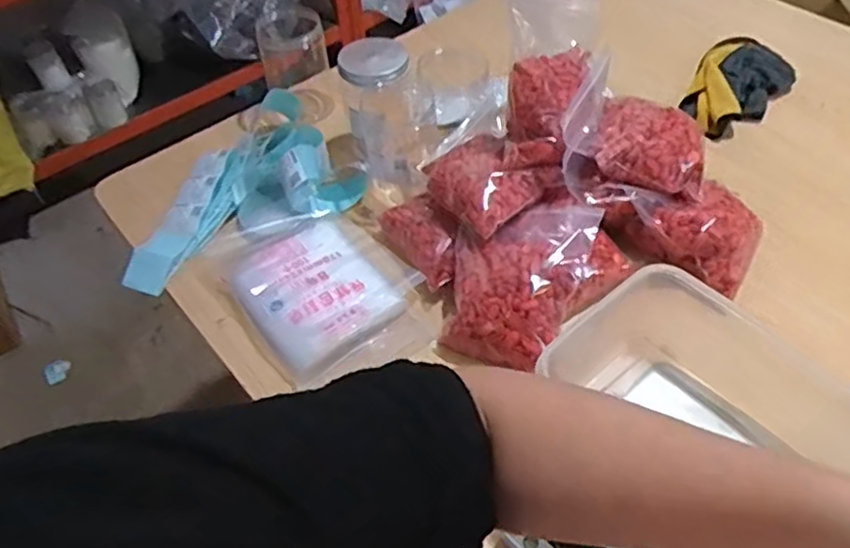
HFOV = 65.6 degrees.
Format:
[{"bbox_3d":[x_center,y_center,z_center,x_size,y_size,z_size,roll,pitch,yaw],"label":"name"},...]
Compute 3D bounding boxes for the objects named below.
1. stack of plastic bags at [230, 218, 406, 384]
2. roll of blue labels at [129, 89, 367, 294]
[{"bbox_3d":[-0.137,0.023,0.815,0.159,0.030,0.209,-31,54,-21],"label":"stack of plastic bags"},{"bbox_3d":[-0.281,-0.120,0.930,0.337,0.089,0.235,-30,54,-20],"label":"roll of blue labels"}]

